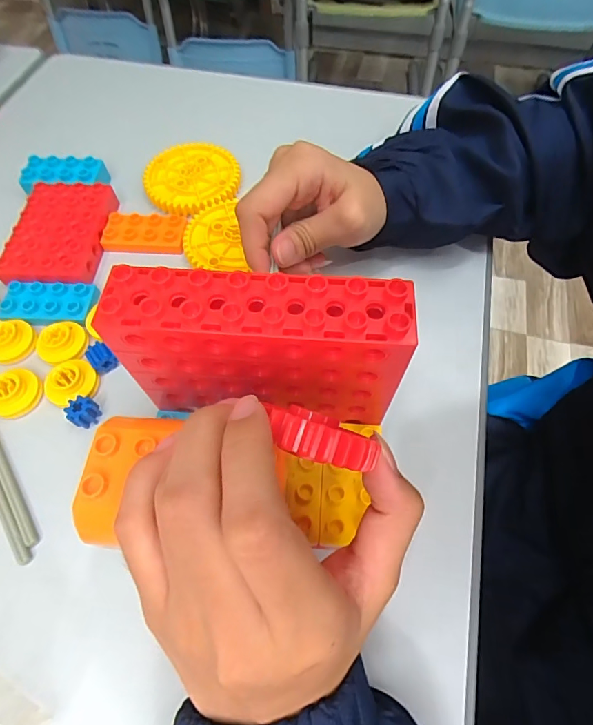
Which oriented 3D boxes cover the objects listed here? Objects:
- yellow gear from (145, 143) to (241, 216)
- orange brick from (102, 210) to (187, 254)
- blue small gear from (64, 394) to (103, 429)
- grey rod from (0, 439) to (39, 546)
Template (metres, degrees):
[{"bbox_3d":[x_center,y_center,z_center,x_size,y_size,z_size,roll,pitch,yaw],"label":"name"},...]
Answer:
[{"bbox_3d":[-0.089,-0.158,0.355,0.076,0.008,0.076,-3,61,0],"label":"yellow gear"},{"bbox_3d":[-0.120,-0.103,0.330,0.063,0.011,0.034,-2,61,1],"label":"orange brick"},{"bbox_3d":[-0.133,0.031,0.260,0.016,0.016,0.017,-1,61,1],"label":"blue small gear"},{"bbox_3d":[-0.171,0.066,0.245,0.007,0.005,0.091,-34,66,-16],"label":"grey rod"}]

